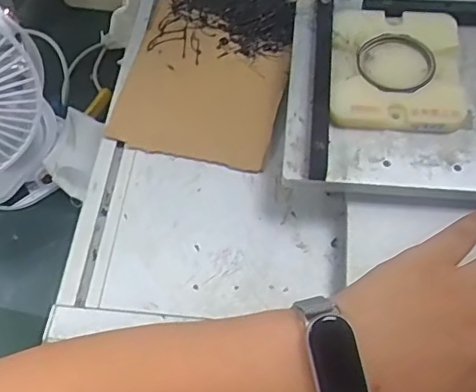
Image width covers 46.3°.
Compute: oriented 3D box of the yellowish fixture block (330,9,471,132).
[{"bbox_3d":[0.096,-0.079,0.337,0.075,0.018,0.090,5,61,4],"label":"yellowish fixture block"}]

